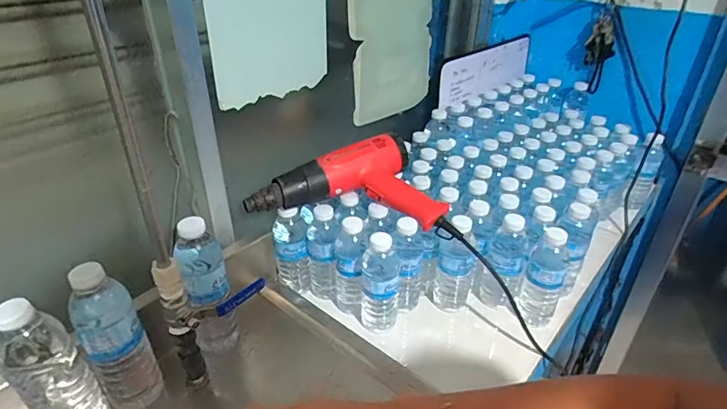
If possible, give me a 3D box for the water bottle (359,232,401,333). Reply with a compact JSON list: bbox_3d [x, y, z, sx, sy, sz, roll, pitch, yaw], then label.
[{"bbox_3d":[0.026,0.120,0.683,0.062,0.164,0.058,3,32,5],"label":"water bottle"}]

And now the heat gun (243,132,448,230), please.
[{"bbox_3d":[-0.023,-0.048,0.709,0.298,0.077,0.155,1,32,1],"label":"heat gun"}]

